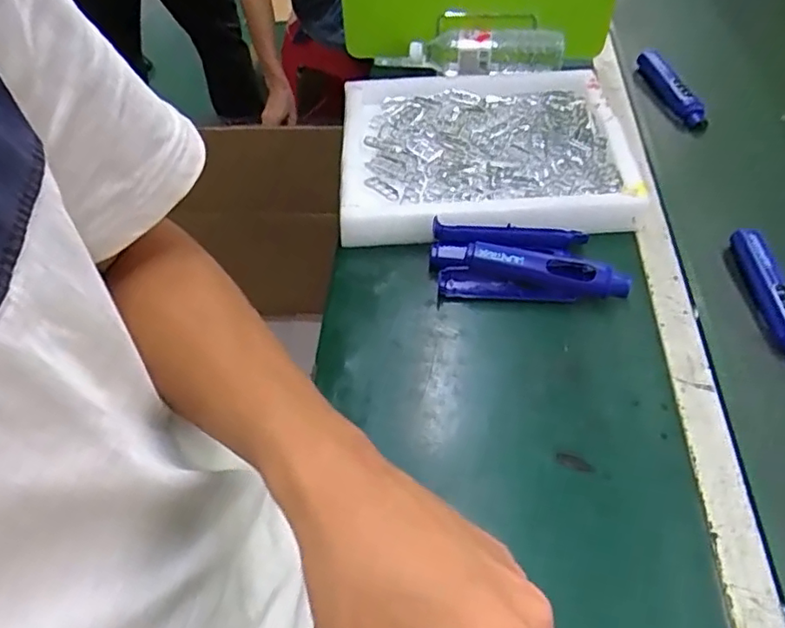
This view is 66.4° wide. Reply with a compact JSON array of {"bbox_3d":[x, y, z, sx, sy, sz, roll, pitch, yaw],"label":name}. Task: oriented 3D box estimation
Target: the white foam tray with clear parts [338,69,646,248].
[{"bbox_3d":[0.119,-0.230,0.773,0.363,0.040,0.313,-3,51,1],"label":"white foam tray with clear parts"}]

